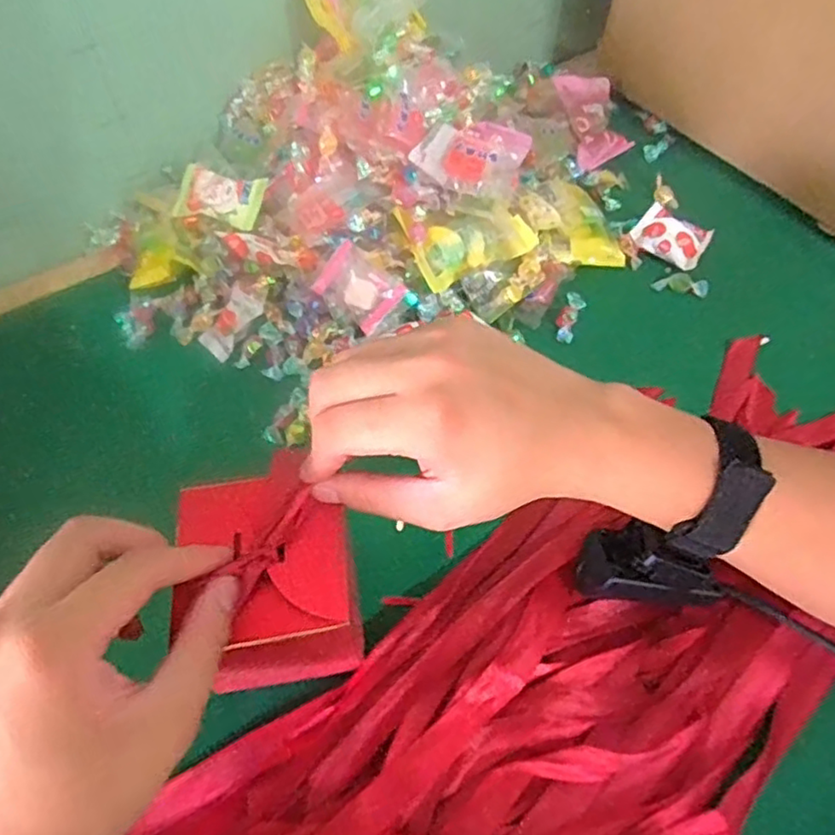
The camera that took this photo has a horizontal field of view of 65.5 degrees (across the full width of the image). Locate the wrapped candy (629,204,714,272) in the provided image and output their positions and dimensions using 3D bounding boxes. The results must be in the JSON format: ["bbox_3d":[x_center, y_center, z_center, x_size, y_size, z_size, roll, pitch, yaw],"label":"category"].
[{"bbox_3d":[0.202,-0.146,0.513,0.057,0.017,0.043,36,65,22],"label":"wrapped candy"}]

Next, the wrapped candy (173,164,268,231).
[{"bbox_3d":[-0.147,-0.163,0.477,0.062,0.010,0.039,15,81,7],"label":"wrapped candy"}]

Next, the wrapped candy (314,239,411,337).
[{"bbox_3d":[-0.040,-0.090,0.448,0.054,0.014,0.042,40,89,2],"label":"wrapped candy"}]

